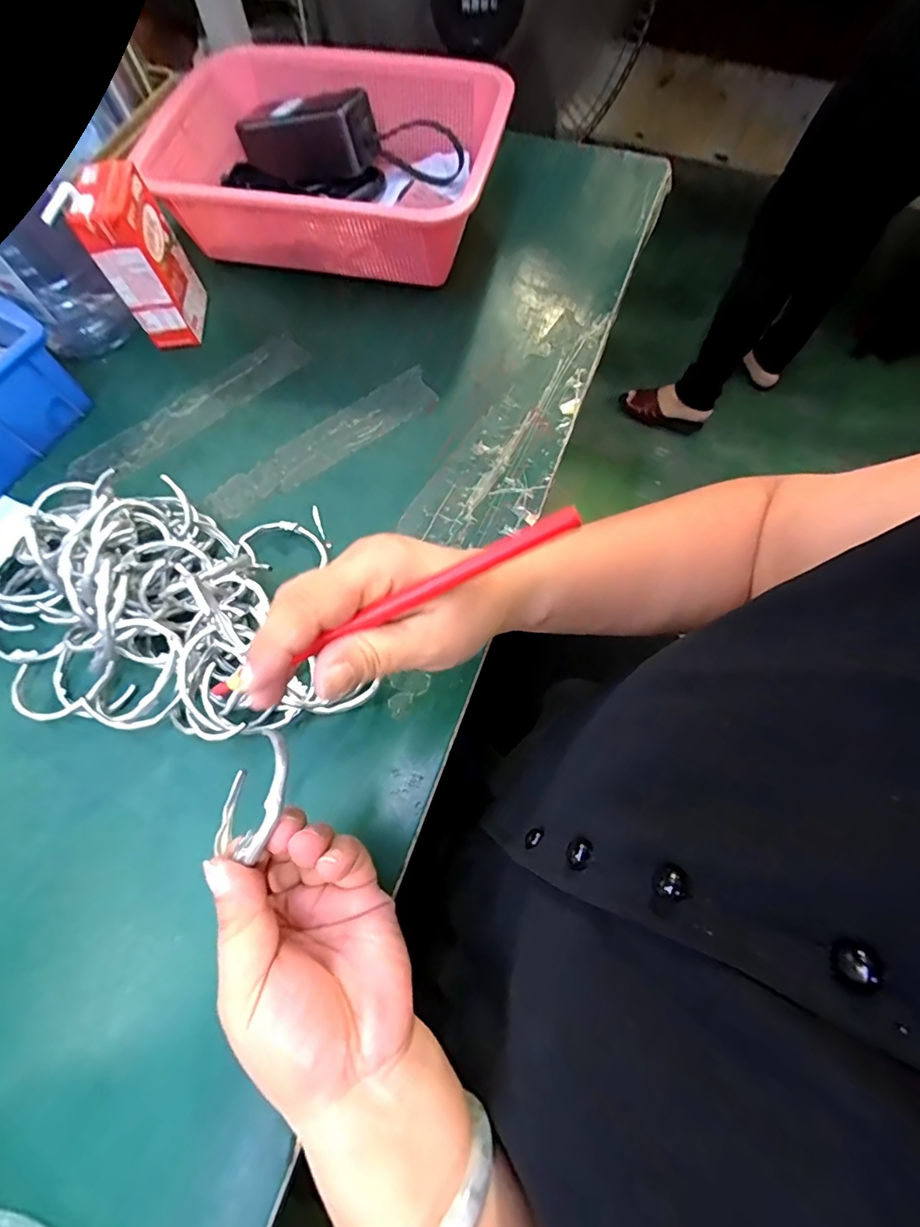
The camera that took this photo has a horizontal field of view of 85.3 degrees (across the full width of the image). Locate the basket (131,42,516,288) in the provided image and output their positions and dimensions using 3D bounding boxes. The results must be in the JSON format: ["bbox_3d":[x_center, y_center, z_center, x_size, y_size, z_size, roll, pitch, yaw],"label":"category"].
[{"bbox_3d":[-0.118,-0.394,0.454,0.299,0.092,0.198,8,69,5],"label":"basket"}]

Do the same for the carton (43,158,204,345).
[{"bbox_3d":[-0.256,-0.286,0.407,0.043,0.112,0.072,0,69,2],"label":"carton"}]

